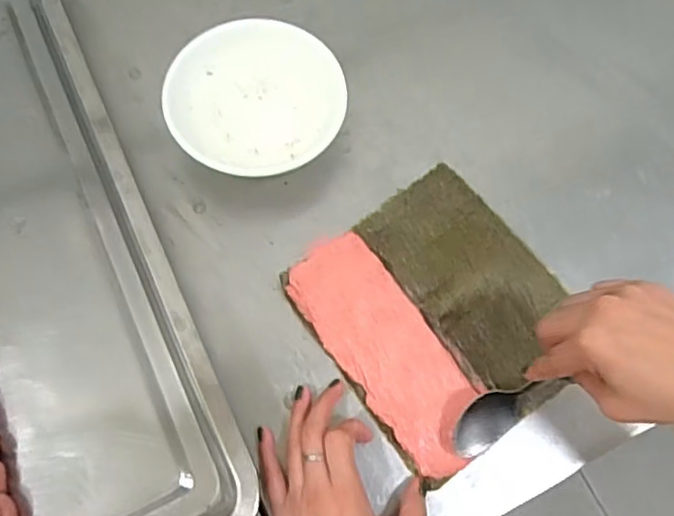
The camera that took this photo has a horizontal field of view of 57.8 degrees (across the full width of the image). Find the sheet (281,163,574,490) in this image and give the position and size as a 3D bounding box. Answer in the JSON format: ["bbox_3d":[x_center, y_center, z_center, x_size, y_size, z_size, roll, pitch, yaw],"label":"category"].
[{"bbox_3d":[0.082,0.040,0.481,0.181,0.008,0.195,-34,74,-15],"label":"sheet"}]

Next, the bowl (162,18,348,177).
[{"bbox_3d":[-0.067,-0.133,0.519,0.146,0.049,0.133,0,73,-1],"label":"bowl"}]

